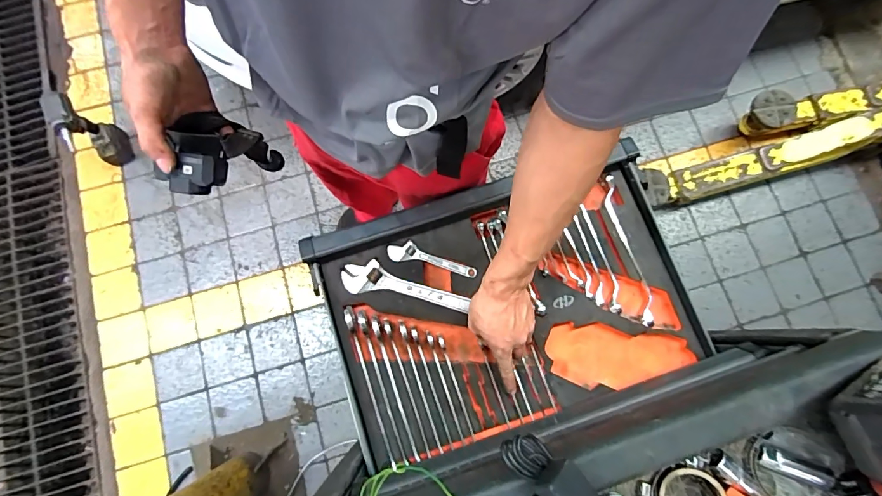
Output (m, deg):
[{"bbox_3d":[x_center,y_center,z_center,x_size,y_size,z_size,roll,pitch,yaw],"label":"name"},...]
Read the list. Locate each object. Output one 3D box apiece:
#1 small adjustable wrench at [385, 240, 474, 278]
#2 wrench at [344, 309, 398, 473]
[{"bbox_3d":[-0.015,0.018,0.679,0.146,0.014,0.033,14,78,2],"label":"small adjustable wrench"},{"bbox_3d":[-0.107,0.205,0.634,0.011,0.025,0.243,-19,79,-5],"label":"wrench"}]

